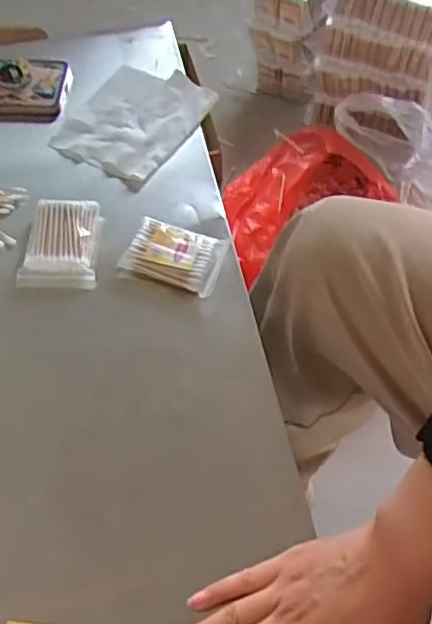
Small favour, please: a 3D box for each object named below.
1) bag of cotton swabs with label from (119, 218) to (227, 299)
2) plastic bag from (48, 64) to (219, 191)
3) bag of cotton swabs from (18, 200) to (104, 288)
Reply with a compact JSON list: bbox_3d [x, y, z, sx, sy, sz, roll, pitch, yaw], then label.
[{"bbox_3d":[-0.034,-0.050,0.581,0.086,0.022,0.059,21,62,14],"label":"bag of cotton swabs with label"},{"bbox_3d":[-0.085,-0.198,0.670,0.117,0.017,0.148,26,63,17],"label":"plastic bag"},{"bbox_3d":[-0.137,-0.062,0.586,0.065,0.021,0.083,1,59,3],"label":"bag of cotton swabs"}]

